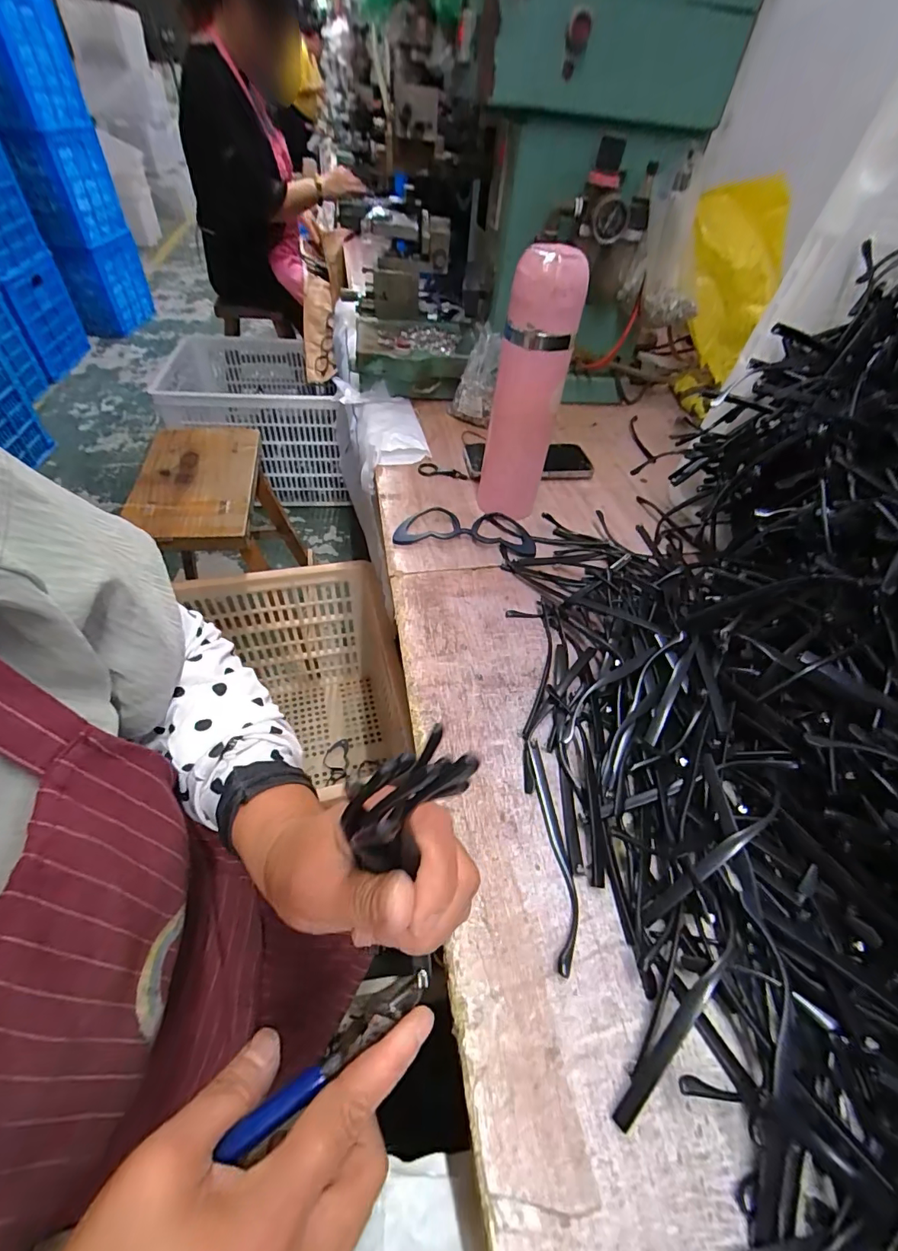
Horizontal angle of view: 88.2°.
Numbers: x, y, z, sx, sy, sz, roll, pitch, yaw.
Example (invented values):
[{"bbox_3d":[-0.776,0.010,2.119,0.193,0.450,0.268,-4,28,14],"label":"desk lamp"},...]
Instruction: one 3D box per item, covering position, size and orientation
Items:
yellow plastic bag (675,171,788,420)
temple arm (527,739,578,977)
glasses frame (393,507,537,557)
[{"bbox_3d":[0.423,-0.490,0.712,0.138,0.314,0.063,5,17,-2],"label":"yellow plastic bag"},{"bbox_3d":[0.069,0.141,0.302,0.019,0.012,0.136,2,49,-5],"label":"temple arm"},{"bbox_3d":[0.018,-0.105,0.500,0.147,0.011,0.064,7,49,0],"label":"glasses frame"}]

